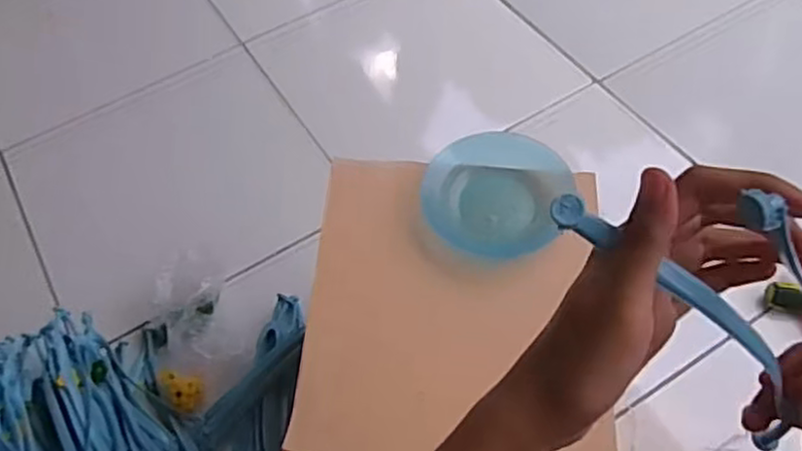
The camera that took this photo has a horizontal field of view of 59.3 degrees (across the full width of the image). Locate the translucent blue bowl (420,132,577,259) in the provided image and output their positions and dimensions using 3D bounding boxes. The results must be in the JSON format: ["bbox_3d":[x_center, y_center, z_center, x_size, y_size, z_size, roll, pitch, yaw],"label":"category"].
[{"bbox_3d":[0.080,-0.032,0.631,0.112,0.047,0.107,-2,55,3],"label":"translucent blue bowl"}]

